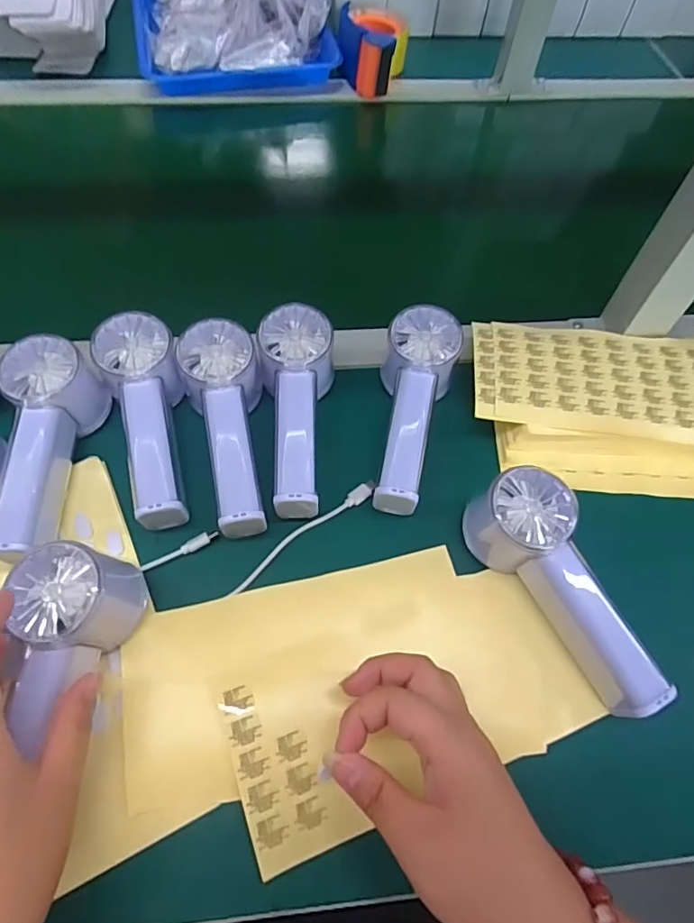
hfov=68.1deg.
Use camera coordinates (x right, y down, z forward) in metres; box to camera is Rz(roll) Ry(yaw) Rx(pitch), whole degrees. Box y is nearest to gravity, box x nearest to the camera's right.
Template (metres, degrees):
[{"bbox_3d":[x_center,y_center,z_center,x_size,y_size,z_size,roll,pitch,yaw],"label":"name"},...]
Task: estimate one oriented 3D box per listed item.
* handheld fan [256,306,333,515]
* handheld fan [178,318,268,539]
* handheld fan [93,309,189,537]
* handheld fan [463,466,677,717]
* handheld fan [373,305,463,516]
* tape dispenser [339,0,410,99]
[{"bbox_3d":[-0.037,-0.036,0.379,0.052,0.053,0.152,0,73,-3],"label":"handheld fan"},{"bbox_3d":[-0.083,-0.022,0.370,0.053,0.050,0.151,-8,73,-8],"label":"handheld fan"},{"bbox_3d":[-0.142,-0.030,0.371,0.054,0.052,0.153,-12,73,-10],"label":"handheld fan"},{"bbox_3d":[0.138,0.074,0.316,0.050,0.056,0.149,-29,65,-18],"label":"handheld fan"},{"bbox_3d":[0.048,-0.037,0.382,0.053,0.049,0.152,11,73,3],"label":"handheld fan"},{"bbox_3d":[0.032,-0.531,0.661,0.090,0.055,0.134,3,60,-1],"label":"tape dispenser"}]

